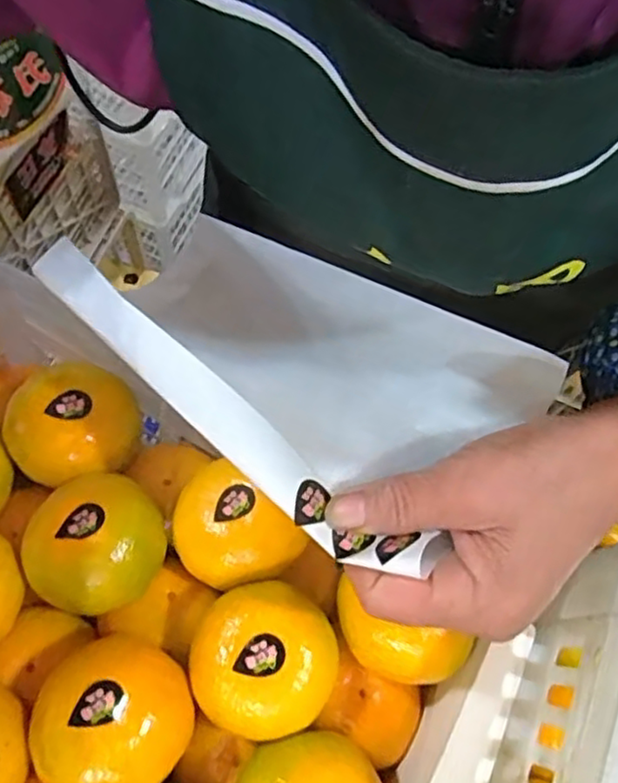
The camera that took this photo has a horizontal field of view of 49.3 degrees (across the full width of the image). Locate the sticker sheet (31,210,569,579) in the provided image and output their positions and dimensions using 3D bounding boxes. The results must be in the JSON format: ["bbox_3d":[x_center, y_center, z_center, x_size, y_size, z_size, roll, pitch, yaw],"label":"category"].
[{"bbox_3d":[-0.007,-0.021,0.326,0.209,0.077,0.132,40,71,13],"label":"sticker sheet"}]

